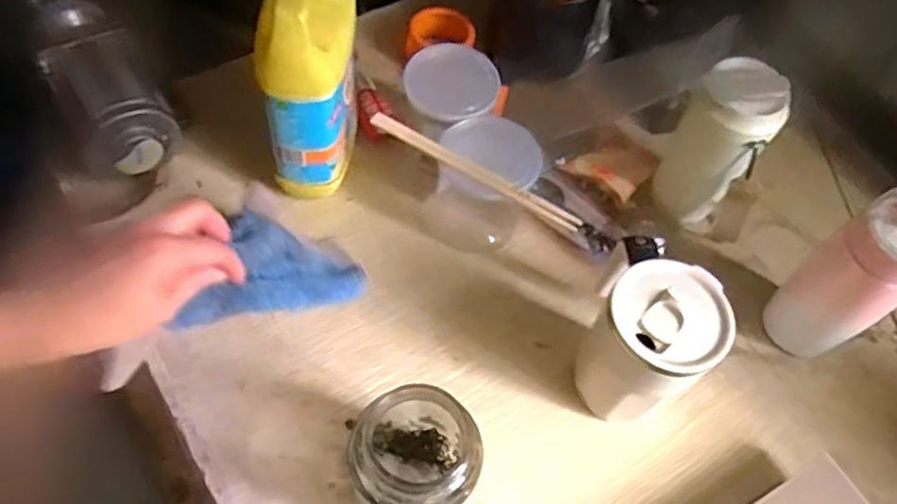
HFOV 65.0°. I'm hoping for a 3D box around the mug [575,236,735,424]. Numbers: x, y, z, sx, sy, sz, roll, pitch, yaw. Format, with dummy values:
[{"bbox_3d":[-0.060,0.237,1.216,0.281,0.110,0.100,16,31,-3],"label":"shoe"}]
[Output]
[{"bbox_3d":[0.147,0.078,0.548,0.090,0.147,0.087,24,57,7],"label":"mug"}]

